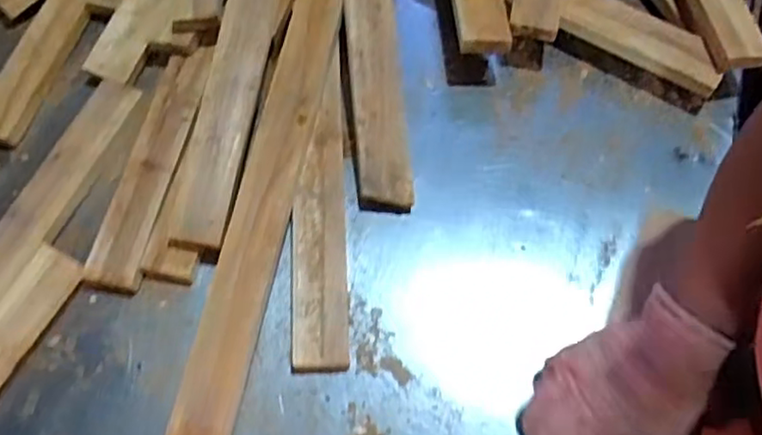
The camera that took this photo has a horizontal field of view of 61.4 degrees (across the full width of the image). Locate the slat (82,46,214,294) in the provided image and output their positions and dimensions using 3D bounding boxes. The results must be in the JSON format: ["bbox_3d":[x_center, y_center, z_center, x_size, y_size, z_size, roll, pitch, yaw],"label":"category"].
[{"bbox_3d":[-0.229,-0.060,0.652,0.056,0.031,0.280,7,67,6],"label":"slat"}]

